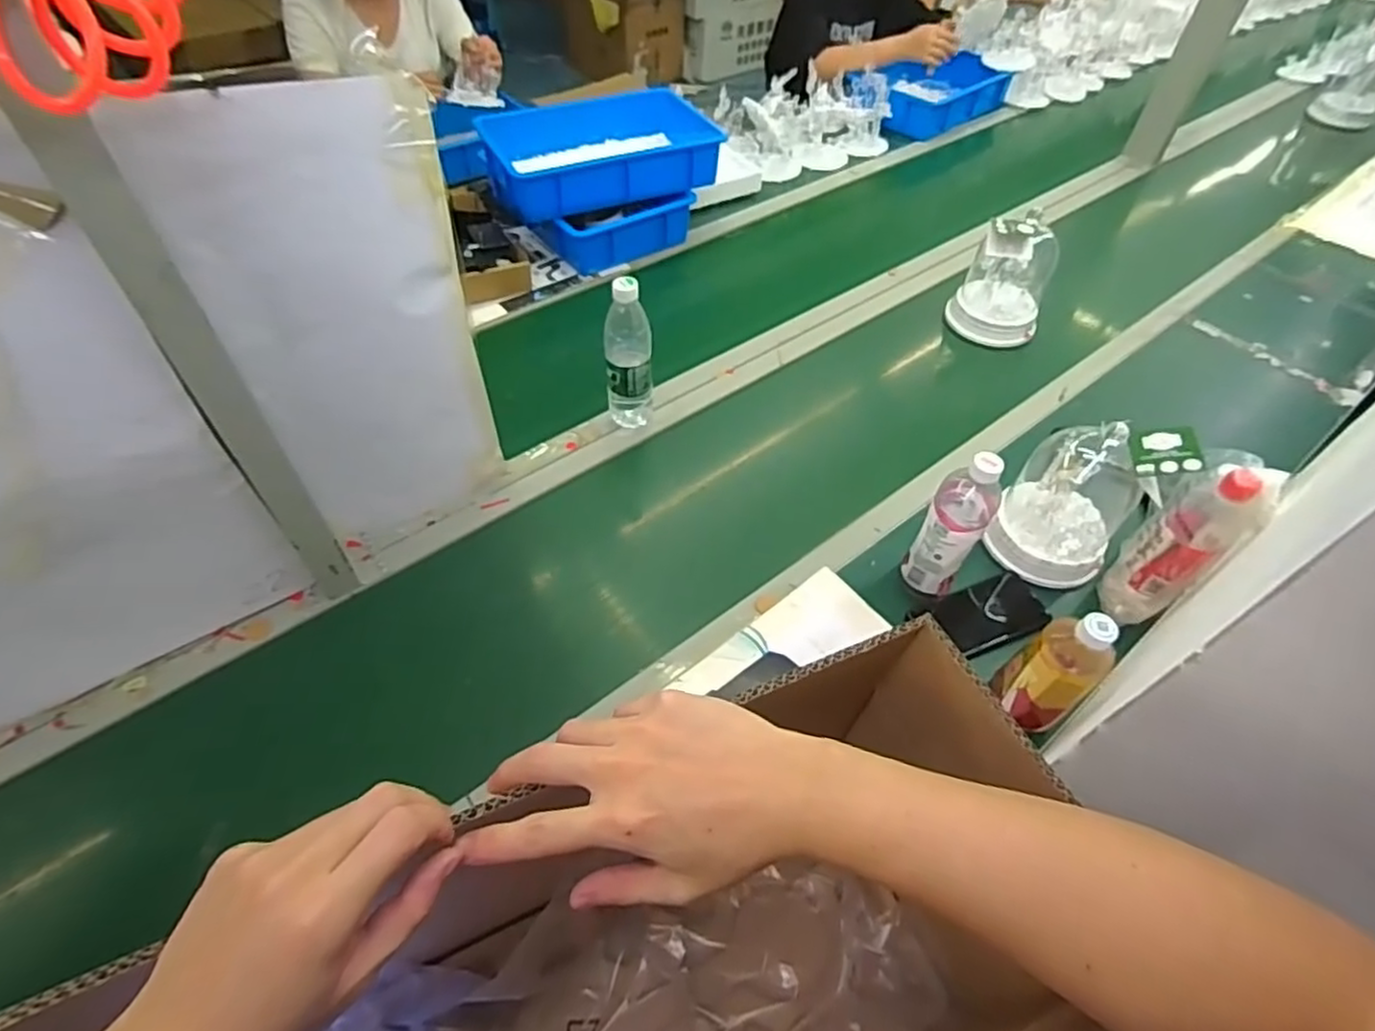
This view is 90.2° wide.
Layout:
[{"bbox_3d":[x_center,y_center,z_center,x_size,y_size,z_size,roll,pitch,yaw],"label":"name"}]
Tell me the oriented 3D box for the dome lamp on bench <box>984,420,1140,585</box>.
[{"bbox_3d":[0.471,-0.017,0.835,0.138,0.178,0.134,34,57,22],"label":"dome lamp on bench"}]

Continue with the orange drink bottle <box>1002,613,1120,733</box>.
[{"bbox_3d":[0.373,0.163,0.693,0.061,0.179,0.065,1,51,-2],"label":"orange drink bottle"}]

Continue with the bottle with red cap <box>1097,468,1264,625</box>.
[{"bbox_3d":[0.551,0.039,0.777,0.073,0.215,0.079,-33,59,-25],"label":"bottle with red cap"}]

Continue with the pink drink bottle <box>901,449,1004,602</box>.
[{"bbox_3d":[0.308,0.007,0.785,0.063,0.198,0.069,32,56,21],"label":"pink drink bottle"}]

